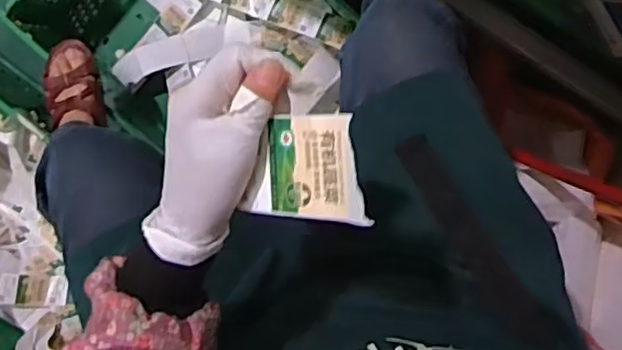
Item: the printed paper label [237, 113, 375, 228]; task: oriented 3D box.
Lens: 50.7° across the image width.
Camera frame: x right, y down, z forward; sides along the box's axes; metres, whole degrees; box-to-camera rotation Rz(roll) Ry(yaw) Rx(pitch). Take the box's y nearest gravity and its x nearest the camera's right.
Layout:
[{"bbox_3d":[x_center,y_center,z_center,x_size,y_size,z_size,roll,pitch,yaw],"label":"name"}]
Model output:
[{"bbox_3d":[-0.006,-0.004,0.374,0.086,0.005,0.059,3,99,37],"label":"printed paper label"}]

